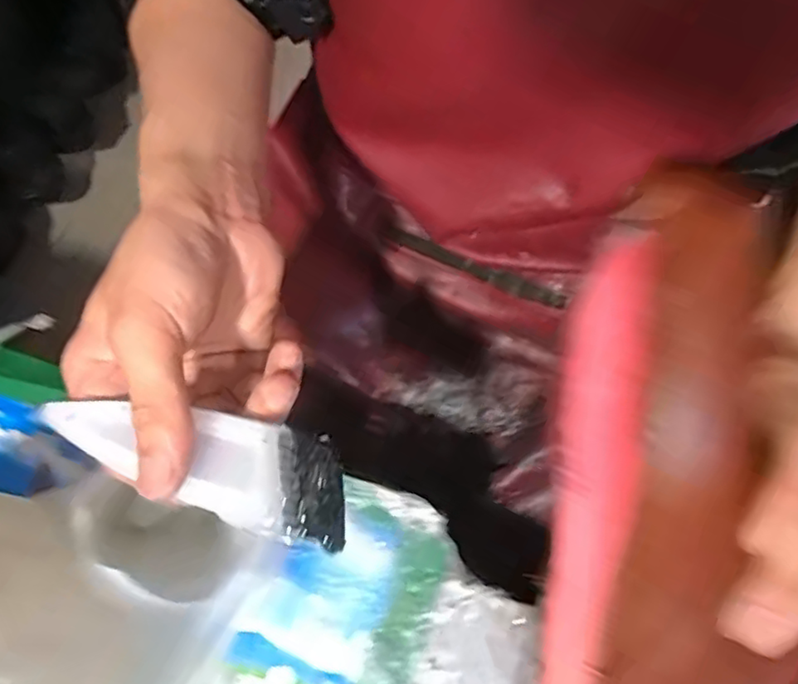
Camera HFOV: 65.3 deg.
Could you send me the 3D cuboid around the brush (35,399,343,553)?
[{"bbox_3d":[-0.084,0.044,0.251,0.136,0.010,0.039,15,75,13],"label":"brush"}]

